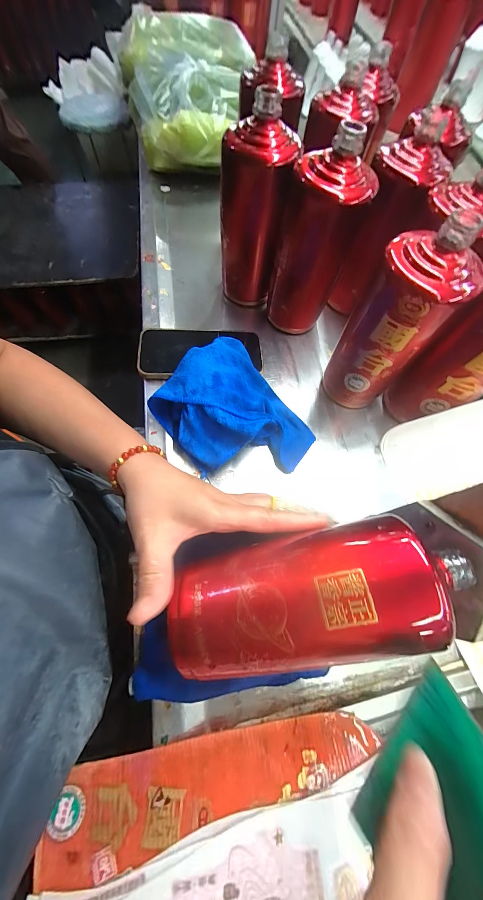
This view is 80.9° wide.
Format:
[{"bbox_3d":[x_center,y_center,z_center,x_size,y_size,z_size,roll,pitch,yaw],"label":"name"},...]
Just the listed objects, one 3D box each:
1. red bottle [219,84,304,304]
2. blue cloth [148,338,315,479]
[{"bbox_3d":[0.016,-0.305,0.379,0.090,0.210,0.096,-1,67,-3],"label":"red bottle"},{"bbox_3d":[-0.010,-0.039,0.321,0.133,0.062,0.161,-38,73,-16],"label":"blue cloth"}]

